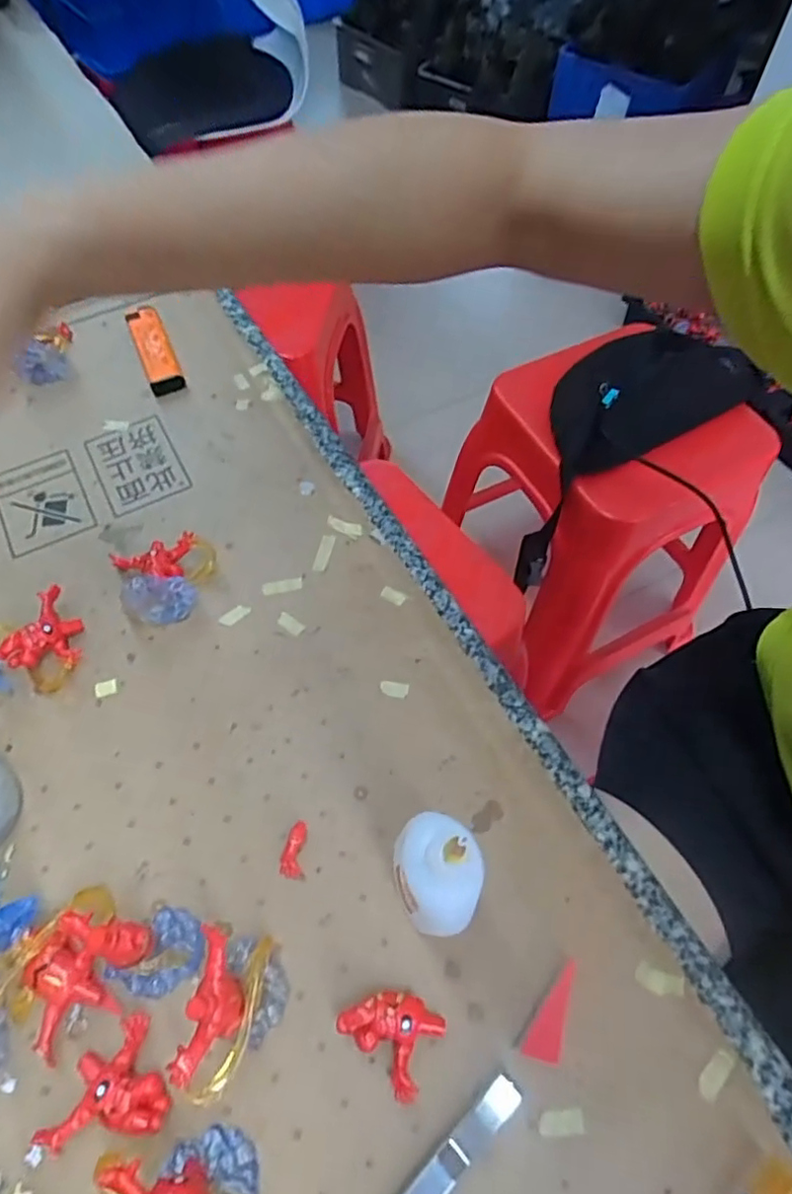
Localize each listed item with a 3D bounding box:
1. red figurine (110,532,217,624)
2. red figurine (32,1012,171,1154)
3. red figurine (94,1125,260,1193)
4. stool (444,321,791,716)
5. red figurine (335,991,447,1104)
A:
[{"bbox_3d":[-0.126,-0.014,0.344,0.051,0.030,0.049,-21,62,-12],"label":"red figurine"},{"bbox_3d":[-0.111,0.184,0.239,0.048,0.016,0.037,-10,60,-6],"label":"red figurine"},{"bbox_3d":[-0.071,0.199,0.215,0.053,0.045,0.025,26,63,14],"label":"red figurine"},{"bbox_3d":[0.304,-0.127,0.946,0.374,0.437,0.385,-18,62,-11],"label":"stool"},{"bbox_3d":[-0.002,0.171,0.247,0.036,0.016,0.029,30,64,16],"label":"red figurine"}]

